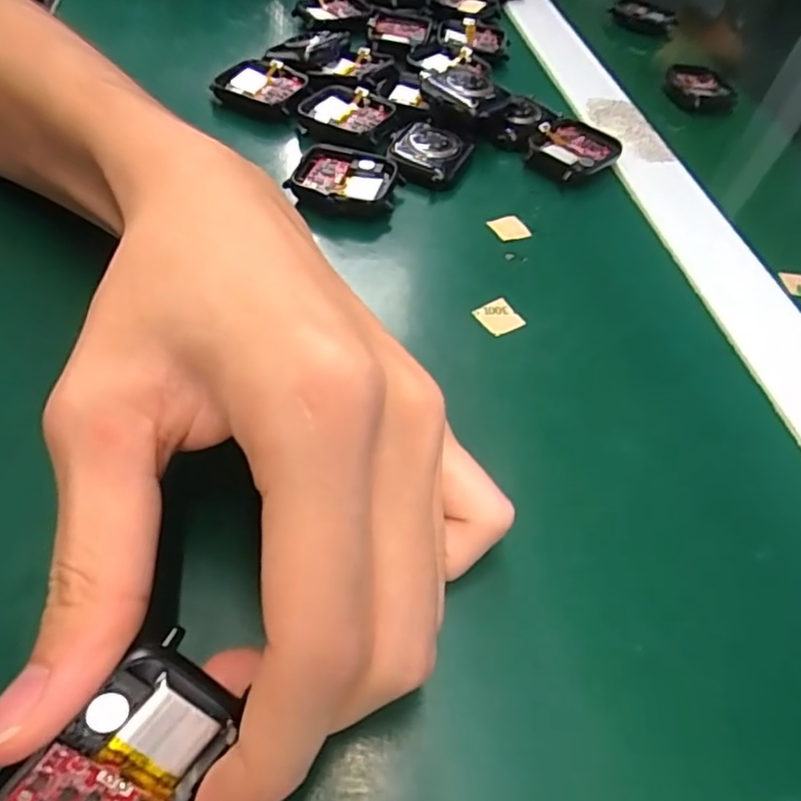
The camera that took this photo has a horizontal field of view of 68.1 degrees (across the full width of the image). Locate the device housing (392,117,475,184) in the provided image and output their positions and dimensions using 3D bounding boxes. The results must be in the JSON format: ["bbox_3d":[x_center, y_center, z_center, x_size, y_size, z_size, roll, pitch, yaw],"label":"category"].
[{"bbox_3d":[0.014,-0.119,0.287,0.032,0.010,0.039,24,52,11],"label":"device housing"}]

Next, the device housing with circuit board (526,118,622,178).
[{"bbox_3d":[0.087,-0.126,0.299,0.037,0.013,0.044,40,57,23],"label":"device housing with circuit board"}]

